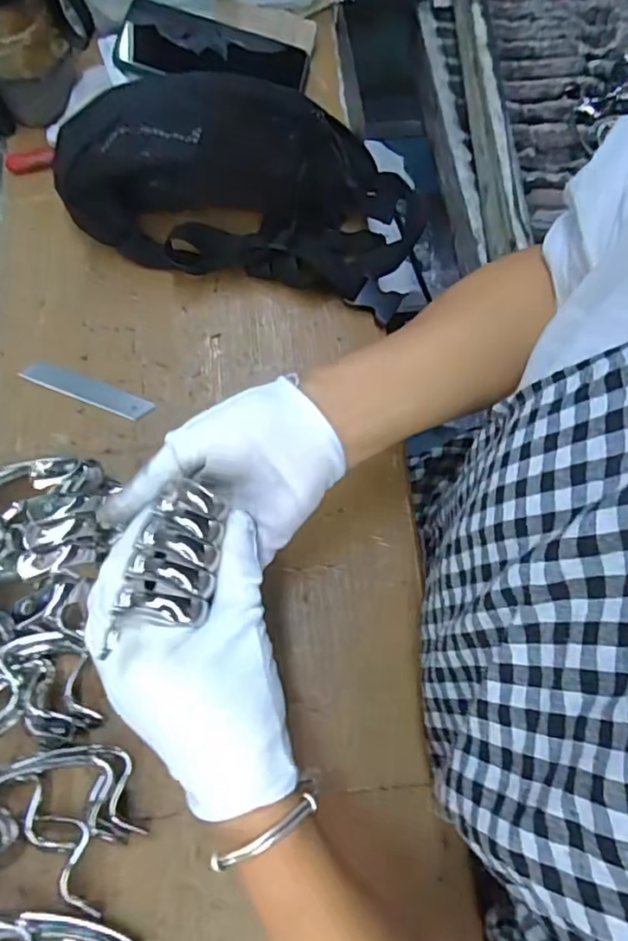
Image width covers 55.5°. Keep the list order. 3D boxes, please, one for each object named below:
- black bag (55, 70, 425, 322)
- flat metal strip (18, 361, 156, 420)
[{"bbox_3d":[-0.058,-0.235,0.468,0.280,0.097,0.152,15,71,4],"label":"black bag"},{"bbox_3d":[-0.173,-0.062,0.453,0.104,0.004,0.021,21,72,6],"label":"flat metal strip"}]

